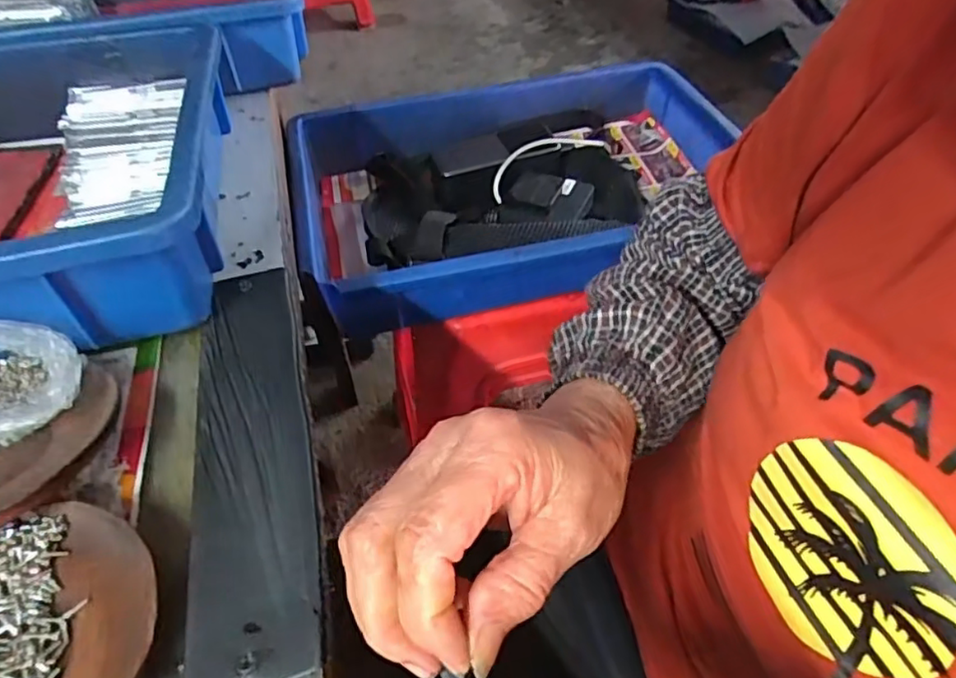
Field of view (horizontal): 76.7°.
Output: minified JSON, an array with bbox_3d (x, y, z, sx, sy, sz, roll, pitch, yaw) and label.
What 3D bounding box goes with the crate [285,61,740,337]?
[{"bbox_3d":[0.040,-0.152,0.602,0.403,0.103,0.289,-10,48,-7],"label":"crate"}]

